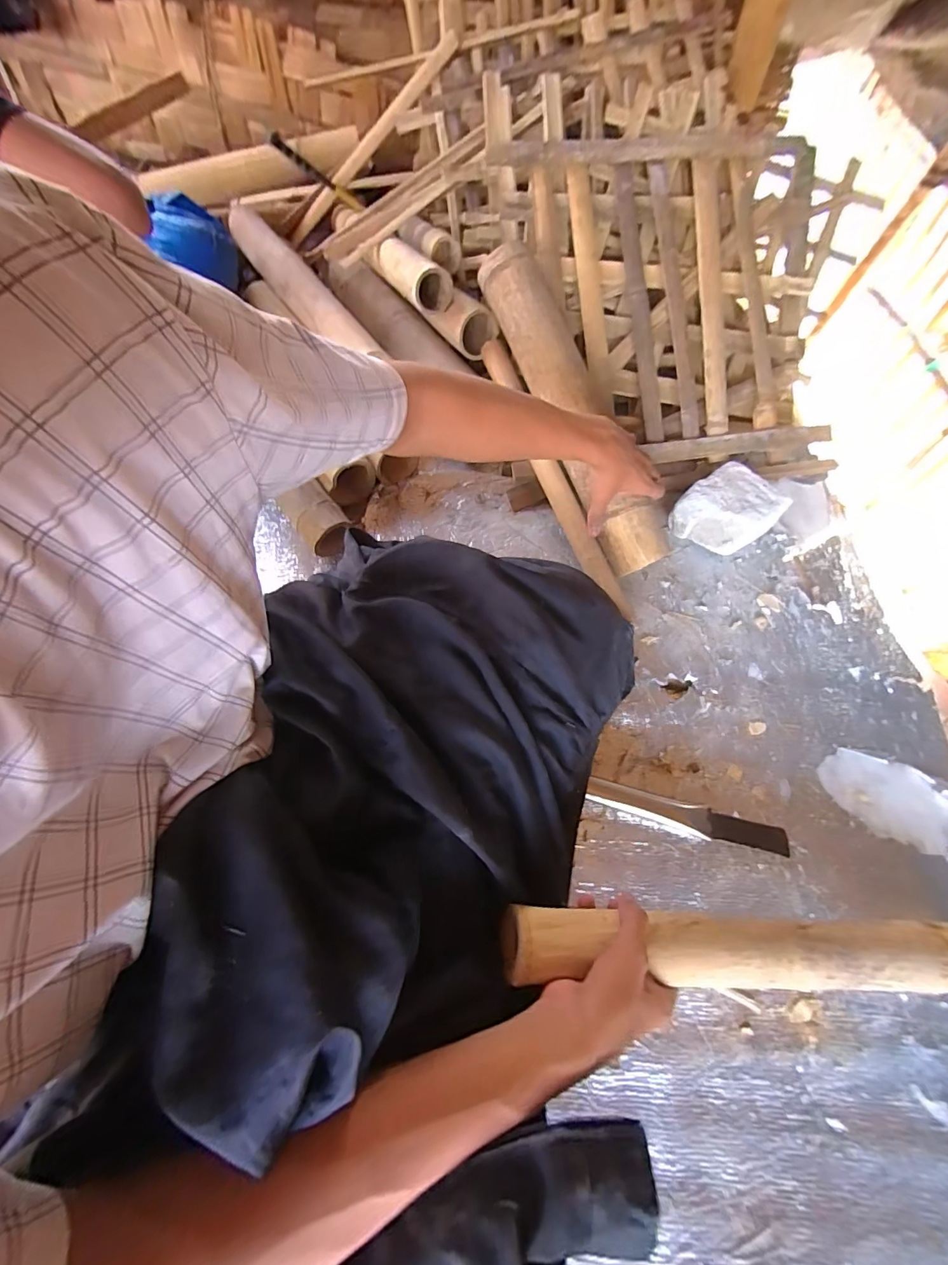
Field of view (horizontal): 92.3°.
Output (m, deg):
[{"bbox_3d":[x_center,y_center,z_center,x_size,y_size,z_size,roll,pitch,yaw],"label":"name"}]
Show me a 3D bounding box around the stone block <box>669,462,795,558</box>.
[{"bbox_3d":[0.402,-0.193,0.725,0.127,0.082,0.122,39,69,17],"label":"stone block"}]

